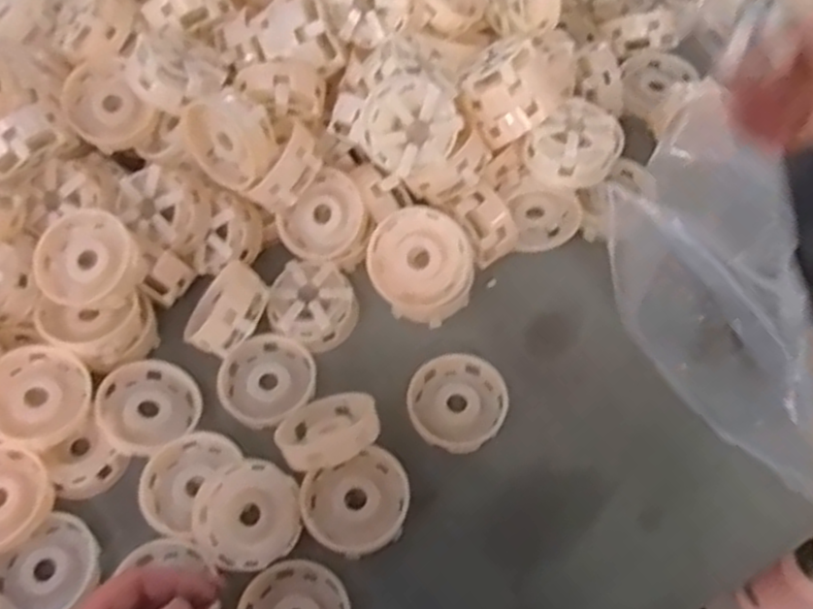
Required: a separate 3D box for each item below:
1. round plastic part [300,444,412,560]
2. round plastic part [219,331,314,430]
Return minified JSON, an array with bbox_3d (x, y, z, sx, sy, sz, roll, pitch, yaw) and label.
[{"bbox_3d":[-0.032,0.128,0.499,0.068,0.025,0.062,-1,59,2],"label":"round plastic part"},{"bbox_3d":[-0.100,0.056,0.558,0.067,0.027,0.070,-1,59,2],"label":"round plastic part"}]

